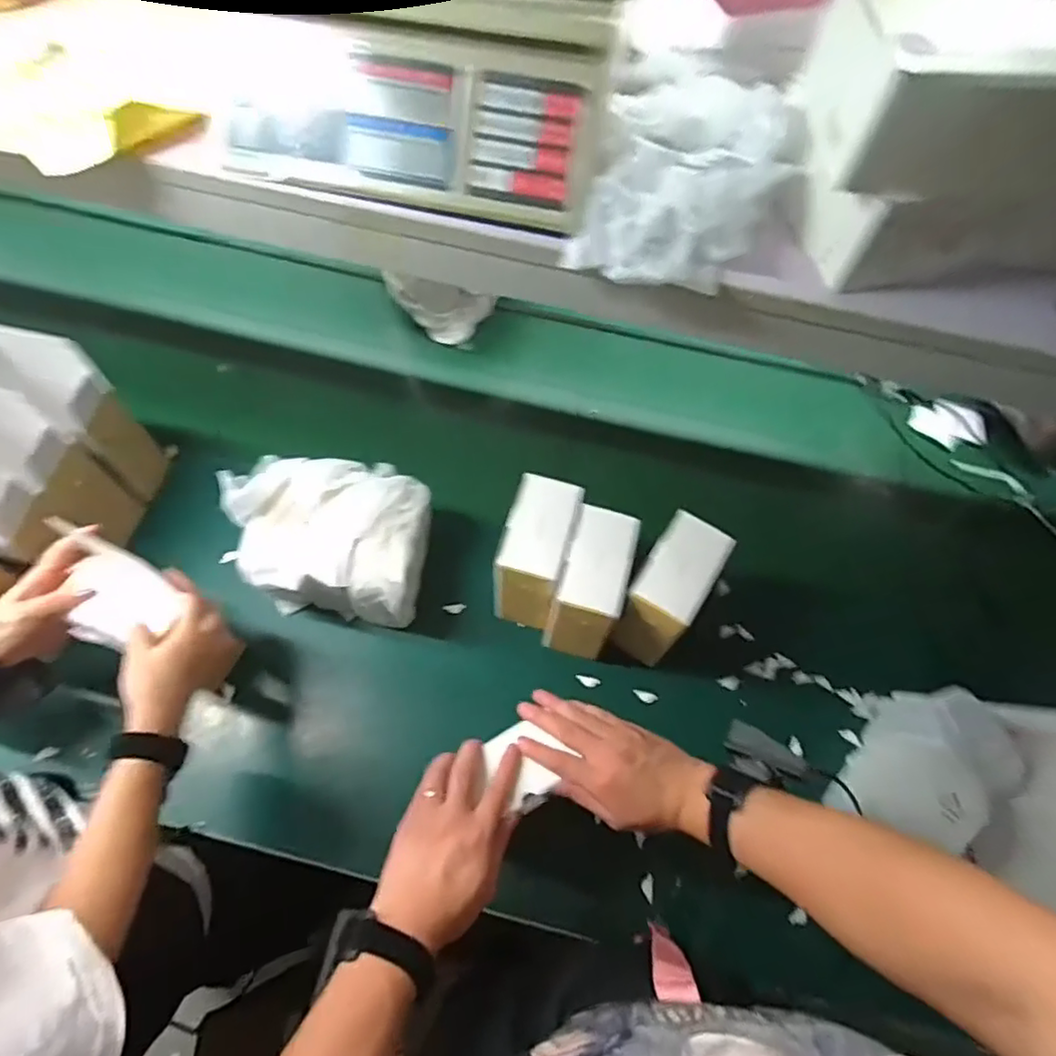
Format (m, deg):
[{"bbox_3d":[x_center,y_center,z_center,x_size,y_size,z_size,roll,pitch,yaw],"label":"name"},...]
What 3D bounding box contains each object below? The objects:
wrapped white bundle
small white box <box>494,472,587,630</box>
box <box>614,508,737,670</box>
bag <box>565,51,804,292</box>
[{"bbox_3d":[-0.238,0.018,0.764,0.218,0.134,0.166,7,63,0],"label":"wrapped white bundle"},{"bbox_3d":[0.007,0.043,0.749,0.073,0.166,0.143,17,63,5],"label":"small white box"},{"bbox_3d":[0.158,0.080,0.735,0.070,0.168,0.124,32,65,12],"label":"box"},{"bbox_3d":[0.119,-0.264,0.449,0.135,0.075,0.183,16,63,5],"label":"bag"}]

